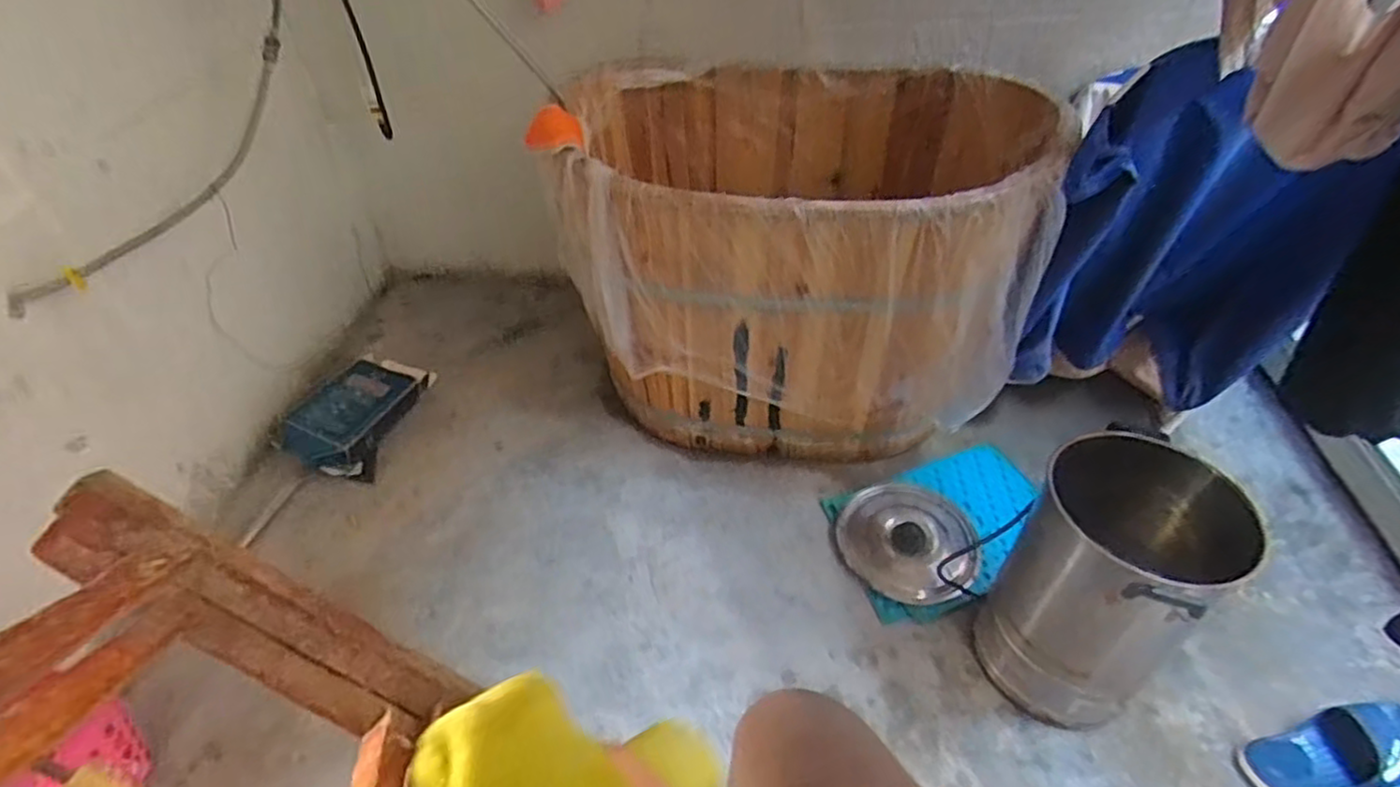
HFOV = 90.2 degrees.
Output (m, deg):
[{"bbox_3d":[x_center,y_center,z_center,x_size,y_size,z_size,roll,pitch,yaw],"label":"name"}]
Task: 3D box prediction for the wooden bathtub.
[{"bbox_3d":[0.216,-0.319,1.511,0.938,0.586,0.727,3,43,7],"label":"wooden bathtub"}]

